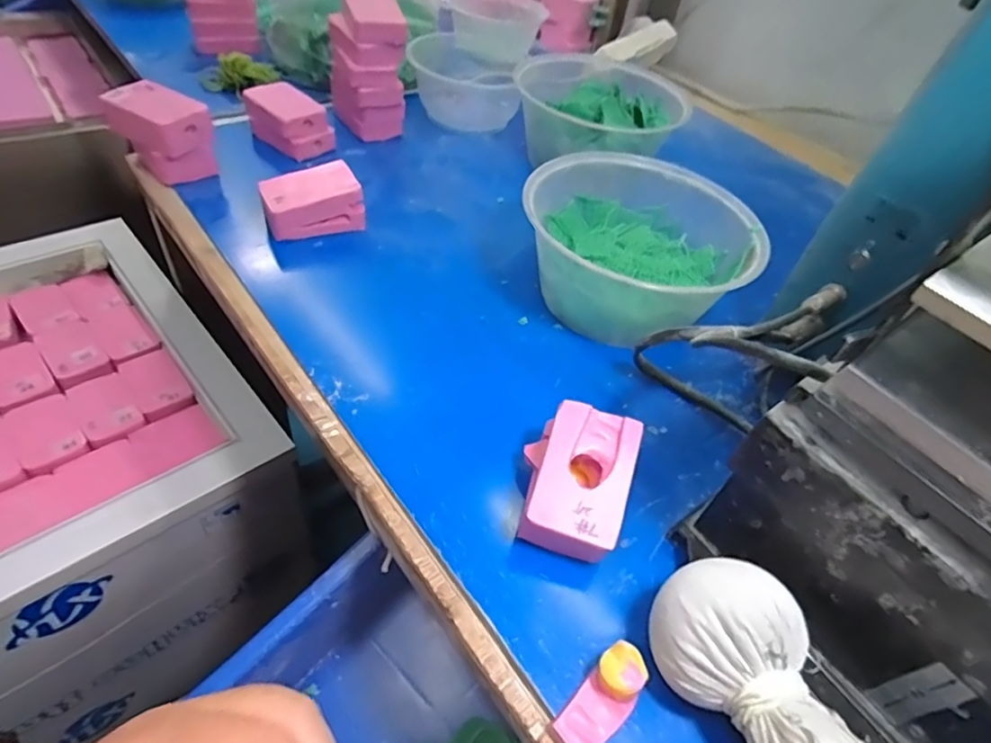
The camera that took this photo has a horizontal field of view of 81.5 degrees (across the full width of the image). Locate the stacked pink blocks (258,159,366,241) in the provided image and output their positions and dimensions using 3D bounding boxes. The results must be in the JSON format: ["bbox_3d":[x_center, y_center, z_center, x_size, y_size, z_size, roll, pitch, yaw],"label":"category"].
[{"bbox_3d":[-0.143,-0.132,0.447,0.070,0.034,0.045,-14,52,-22],"label":"stacked pink blocks"}]

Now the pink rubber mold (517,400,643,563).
[{"bbox_3d":[0.041,0.057,0.301,0.052,0.026,0.076,19,61,5],"label":"pink rubber mold"}]

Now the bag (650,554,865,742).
[{"bbox_3d":[0.119,0.148,0.224,0.054,0.054,0.150,-19,53,-24],"label":"bag"}]

